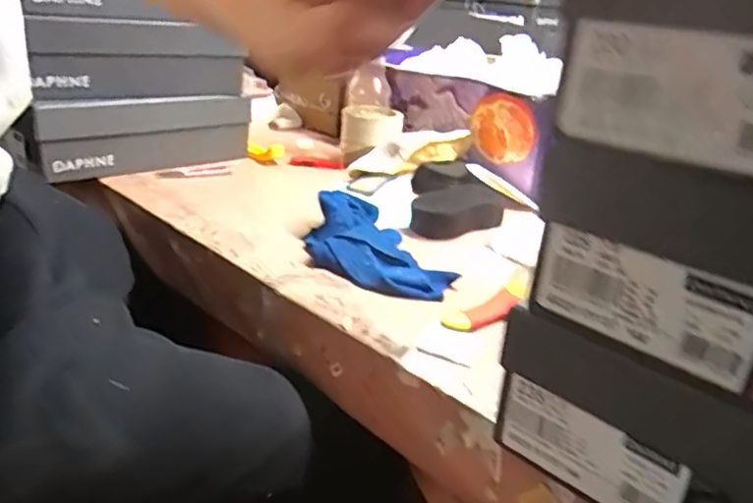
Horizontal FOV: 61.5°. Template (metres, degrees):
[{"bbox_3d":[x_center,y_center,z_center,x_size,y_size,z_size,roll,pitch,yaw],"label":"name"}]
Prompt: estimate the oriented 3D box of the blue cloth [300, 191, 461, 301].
[{"bbox_3d":[-0.011,-0.012,0.609,0.103,0.041,0.184,-10,26,-31],"label":"blue cloth"}]

